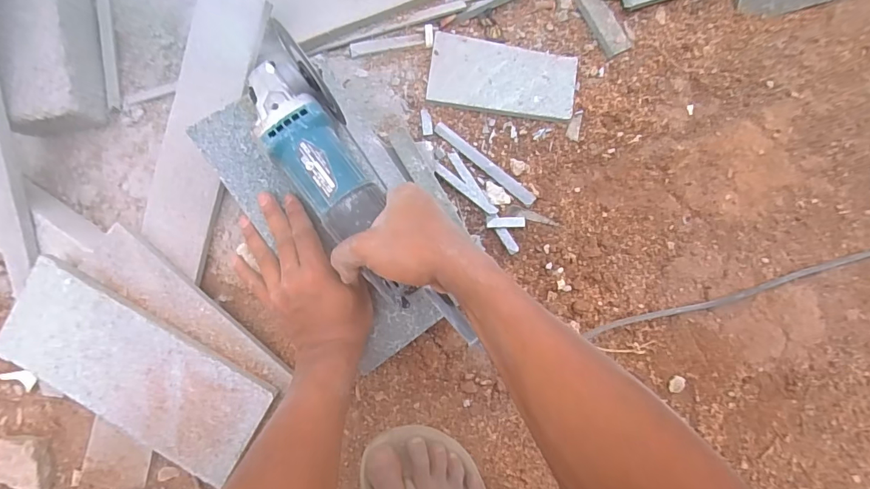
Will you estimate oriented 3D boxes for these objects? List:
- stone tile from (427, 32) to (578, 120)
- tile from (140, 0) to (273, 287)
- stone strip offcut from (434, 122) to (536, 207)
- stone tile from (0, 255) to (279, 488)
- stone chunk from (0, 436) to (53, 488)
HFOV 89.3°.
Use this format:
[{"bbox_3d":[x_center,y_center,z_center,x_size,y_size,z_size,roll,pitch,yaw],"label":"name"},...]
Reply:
[{"bbox_3d":[0.084,-0.207,0.543,0.176,0.013,0.086,8,83,2],"label":"stone tile"},{"bbox_3d":[-0.265,-0.128,0.499,0.077,0.011,0.317,16,94,-4],"label":"tile"},{"bbox_3d":[0.059,-0.097,0.531,0.148,0.004,0.014,41,101,7],"label":"stone strip offcut"},{"bbox_3d":[-0.335,0.143,0.487,0.292,0.007,0.128,31,93,-1],"label":"stone tile"},{"bbox_3d":[-0.495,0.265,0.527,0.059,0.020,0.063,-3,86,-5],"label":"stone chunk"}]

